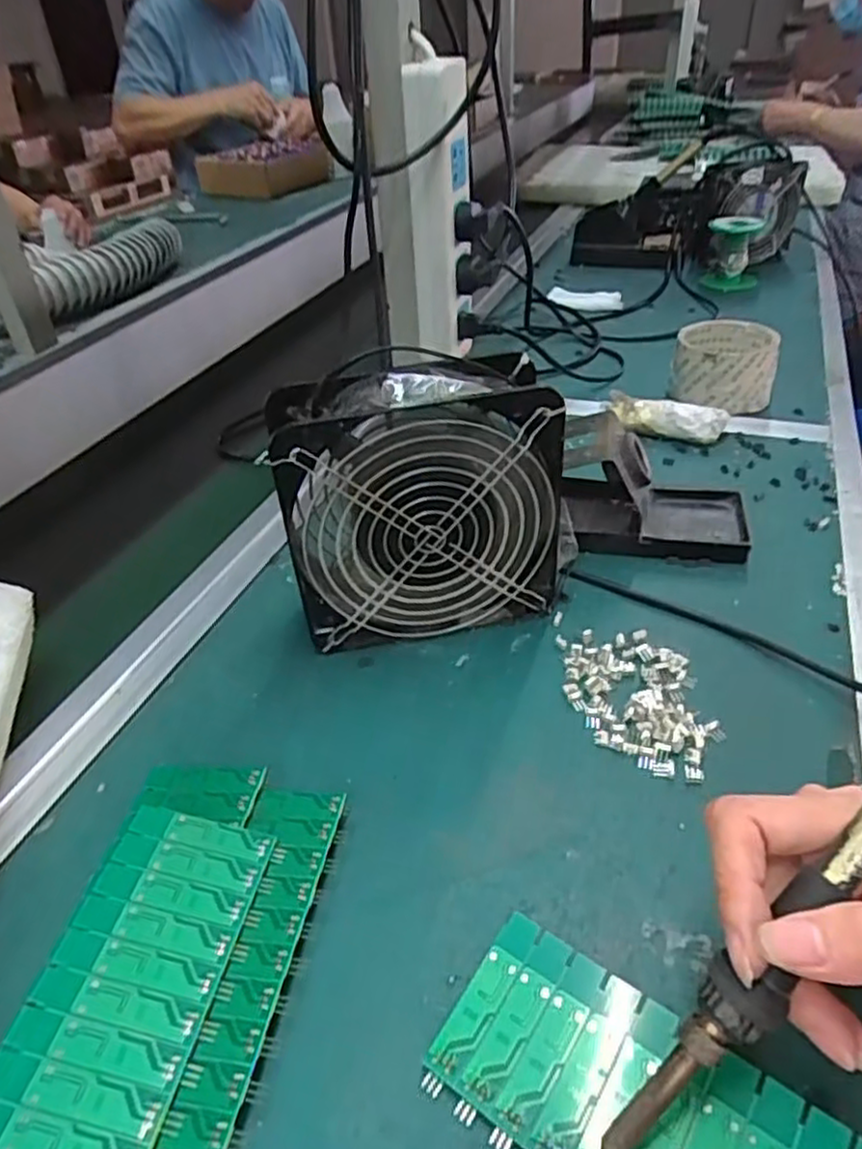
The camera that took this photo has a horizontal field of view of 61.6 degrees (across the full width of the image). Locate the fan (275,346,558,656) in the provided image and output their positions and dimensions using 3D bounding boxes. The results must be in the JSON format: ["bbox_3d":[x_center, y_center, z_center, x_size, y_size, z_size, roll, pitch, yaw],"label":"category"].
[{"bbox_3d":[-0.003,-0.038,0.407,0.153,0.151,0.055,-9,38,-6],"label":"fan"}]

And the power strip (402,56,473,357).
[{"bbox_3d":[0.008,-0.283,0.582,0.047,0.209,0.037,-3,38,2],"label":"power strip"}]

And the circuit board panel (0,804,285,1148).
[{"bbox_3d":[-0.112,0.153,0.269,0.065,0.004,0.138,11,40,5],"label":"circuit board panel"}]

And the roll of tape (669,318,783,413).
[{"bbox_3d":[0.260,-0.184,0.641,0.084,0.058,0.089,10,40,18],"label":"roll of tape"}]

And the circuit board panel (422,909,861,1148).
[{"bbox_3d":[0.071,0.177,0.239,0.137,0.009,0.061,23,46,30],"label":"circuit board panel"}]

